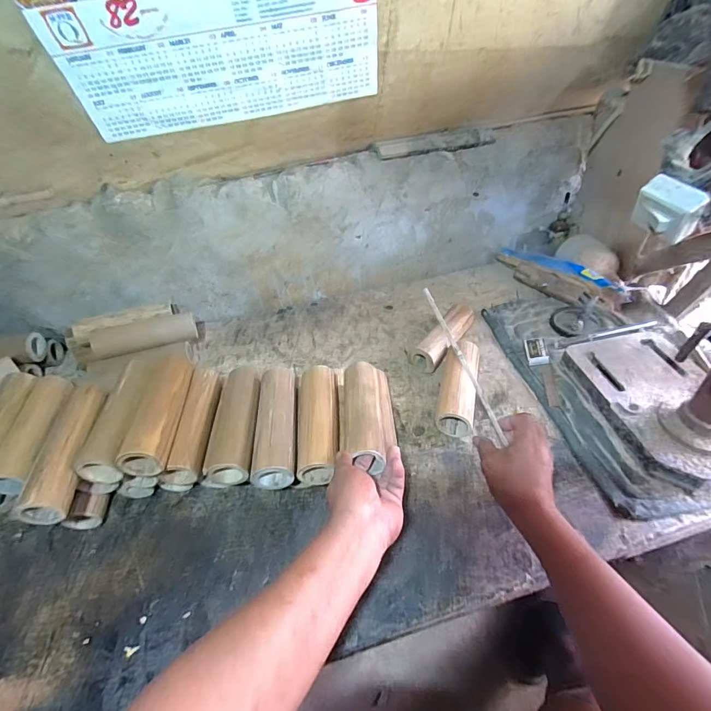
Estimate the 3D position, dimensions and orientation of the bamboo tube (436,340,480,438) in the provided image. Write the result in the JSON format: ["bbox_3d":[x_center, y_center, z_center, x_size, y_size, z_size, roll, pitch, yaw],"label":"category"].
[{"bbox_3d":[0.176,0.052,0.675,0.057,0.060,0.172,9,47,15],"label":"bamboo tube"}]

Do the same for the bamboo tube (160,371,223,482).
[{"bbox_3d":[-0.243,0.097,0.594,0.051,0.053,0.174,-5,45,2],"label":"bamboo tube"}]

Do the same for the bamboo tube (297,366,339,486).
[{"bbox_3d":[-0.055,0.095,0.585,0.056,0.048,0.180,-5,45,2],"label":"bamboo tube"}]

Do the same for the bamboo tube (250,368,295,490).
[{"bbox_3d":[-0.116,0.097,0.582,0.056,0.047,0.183,-7,45,0],"label":"bamboo tube"}]

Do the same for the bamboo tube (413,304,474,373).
[{"bbox_3d":[0.177,-0.037,0.773,0.051,0.062,0.178,25,53,28],"label":"bamboo tube"}]

